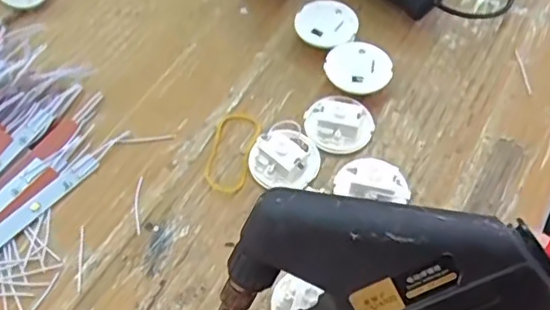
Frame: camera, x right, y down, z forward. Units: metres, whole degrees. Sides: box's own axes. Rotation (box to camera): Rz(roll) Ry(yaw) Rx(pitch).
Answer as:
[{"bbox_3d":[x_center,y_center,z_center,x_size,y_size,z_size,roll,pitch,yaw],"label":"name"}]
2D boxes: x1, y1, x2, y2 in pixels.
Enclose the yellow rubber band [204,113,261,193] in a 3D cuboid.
[{"bbox_3d":[-0.025,-0.003,0.326,0.025,0.004,0.052,12,57,7],"label":"yellow rubber band"}]

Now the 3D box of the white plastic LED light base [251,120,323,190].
[{"bbox_3d":[0.006,-0.001,0.317,0.038,0.016,0.037,0,56,-1],"label":"white plastic LED light base"}]

